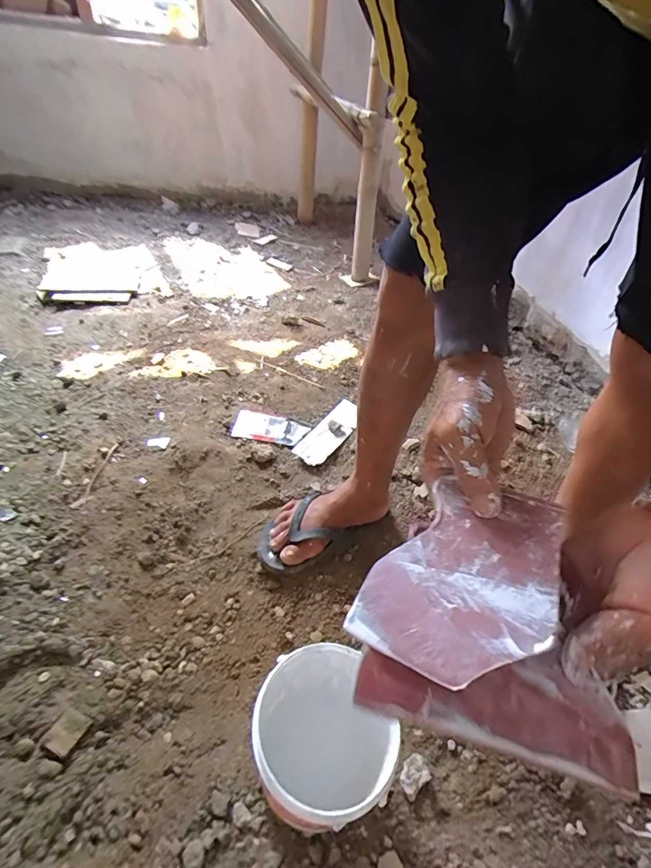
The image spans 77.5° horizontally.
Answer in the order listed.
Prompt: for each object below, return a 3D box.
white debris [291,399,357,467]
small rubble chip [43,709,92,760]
[{"bbox_3d":[0.015,-0.009,0.976,0.078,0.014,0.232,28,47,20],"label":"white debris"},{"bbox_3d":[-0.333,0.381,0.521,0.040,0.006,0.044,20,45,13],"label":"small rubble chip"}]

